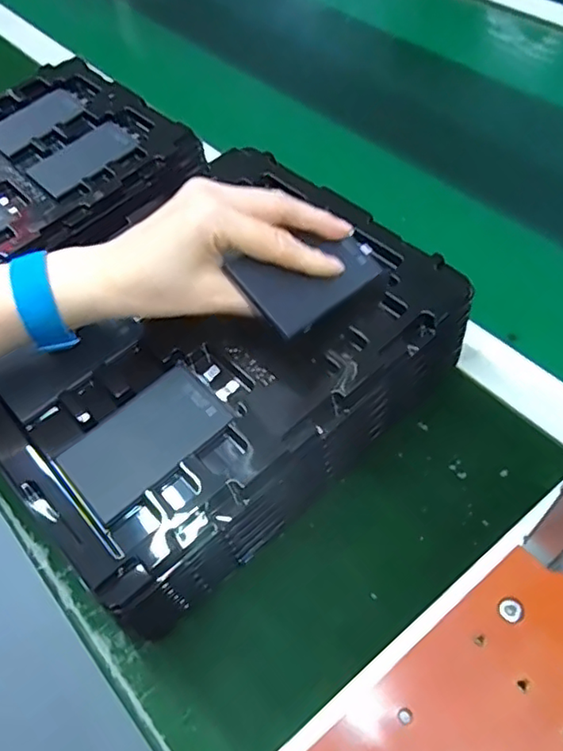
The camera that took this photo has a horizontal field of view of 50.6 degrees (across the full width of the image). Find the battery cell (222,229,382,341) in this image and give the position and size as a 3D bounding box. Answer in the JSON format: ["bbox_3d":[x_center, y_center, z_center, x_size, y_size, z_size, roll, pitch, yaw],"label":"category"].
[{"bbox_3d":[0.019,-0.061,0.350,0.094,0.005,0.051,-35,80,-33],"label":"battery cell"}]

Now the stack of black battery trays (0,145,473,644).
[{"bbox_3d":[-0.030,0.005,0.390,0.279,0.109,0.186,-38,61,-19],"label":"stack of black battery trays"}]

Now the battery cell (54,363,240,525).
[{"bbox_3d":[-0.070,0.031,0.333,0.100,0.012,0.051,-38,61,-19],"label":"battery cell"}]

